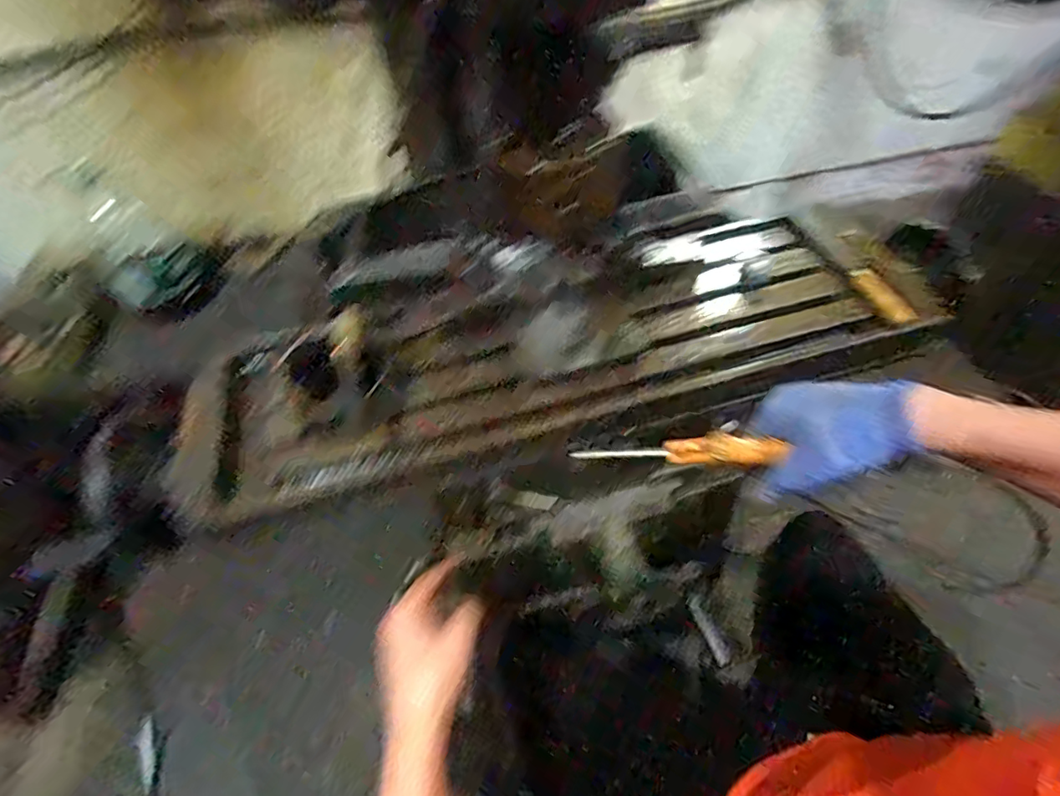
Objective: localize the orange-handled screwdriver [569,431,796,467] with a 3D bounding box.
[{"bbox_3d":[0.110,0.041,0.426,0.154,0.018,0.023,-4,49,25],"label":"orange-handled screwdriver"}]

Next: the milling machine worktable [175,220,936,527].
[{"bbox_3d":[0.053,-0.055,0.594,0.763,0.086,0.243,-18,52,-9],"label":"milling machine worktable"}]

